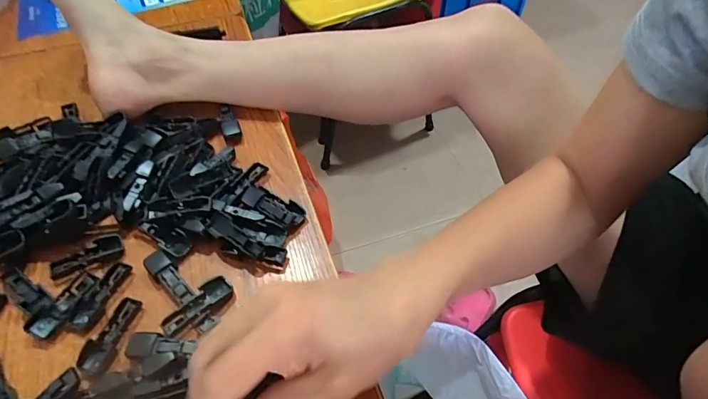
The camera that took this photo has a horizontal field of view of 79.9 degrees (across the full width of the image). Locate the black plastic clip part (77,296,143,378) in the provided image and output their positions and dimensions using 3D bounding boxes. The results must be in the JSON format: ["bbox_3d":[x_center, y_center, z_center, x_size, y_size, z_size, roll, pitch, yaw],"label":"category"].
[{"bbox_3d":[-0.163,0.090,0.283,0.016,0.009,0.052,13,54,12],"label":"black plastic clip part"}]

